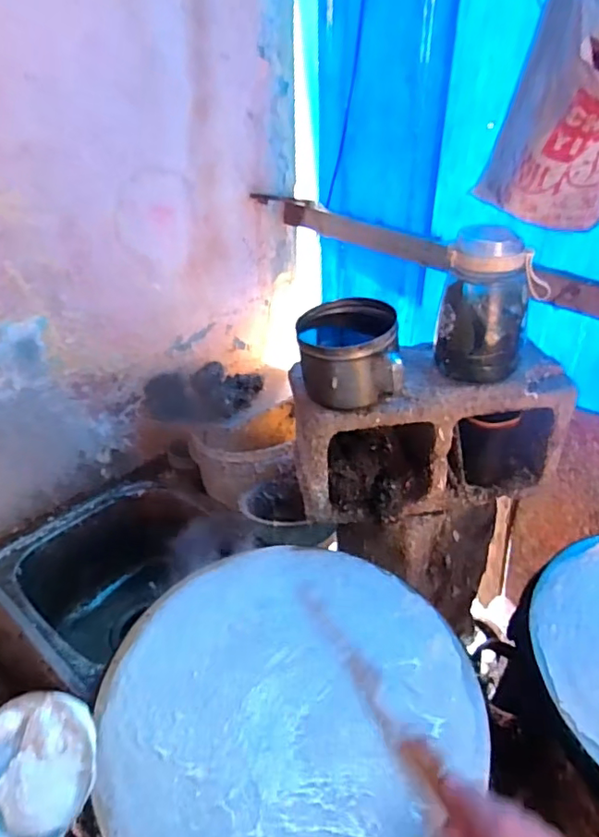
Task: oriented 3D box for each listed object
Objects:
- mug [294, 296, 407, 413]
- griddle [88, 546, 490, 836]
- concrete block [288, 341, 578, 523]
[{"bbox_3d":[0.063,-0.080,0.718,0.132,0.109,0.116,3,36,5],"label":"mug"},{"bbox_3d":[-0.012,0.272,0.543,0.350,0.031,0.359,-1,36,0],"label":"griddle"},{"bbox_3d":[0.183,0.010,0.835,0.374,0.194,0.184,-9,37,-10],"label":"concrete block"}]

